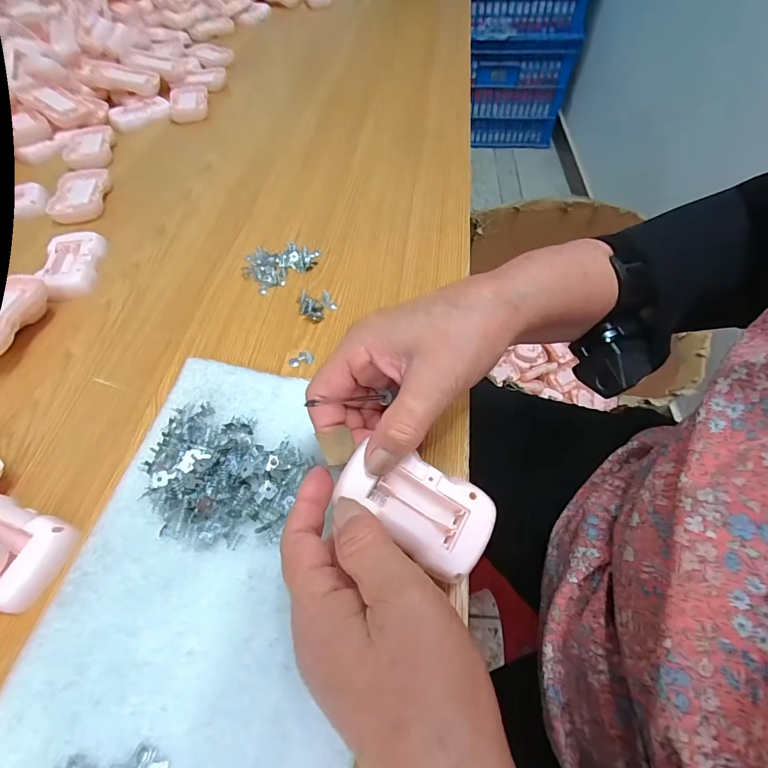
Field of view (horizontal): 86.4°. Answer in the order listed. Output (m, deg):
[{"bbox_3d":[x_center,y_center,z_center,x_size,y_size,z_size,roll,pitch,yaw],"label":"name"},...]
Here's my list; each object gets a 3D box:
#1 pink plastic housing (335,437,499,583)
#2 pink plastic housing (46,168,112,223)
[{"bbox_3d":[0.018,0.064,0.227,0.084,0.016,0.048,36,66,8],"label":"pink plastic housing"},{"bbox_3d":[-0.355,-0.222,0.477,0.059,0.015,0.096,-11,57,-7],"label":"pink plastic housing"}]

